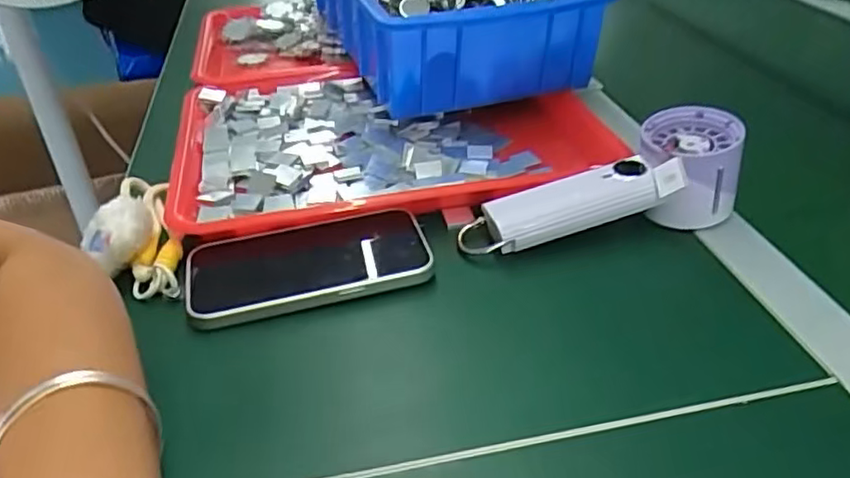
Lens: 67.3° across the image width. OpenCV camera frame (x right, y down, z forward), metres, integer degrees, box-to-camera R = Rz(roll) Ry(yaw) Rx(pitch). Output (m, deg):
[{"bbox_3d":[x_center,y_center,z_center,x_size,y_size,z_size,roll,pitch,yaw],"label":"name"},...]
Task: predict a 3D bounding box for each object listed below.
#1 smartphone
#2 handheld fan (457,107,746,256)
[{"bbox_3d":[-0.074,0.016,0.403,0.147,0.017,0.069,-10,37,-13],"label":"smartphone"},{"bbox_3d":[0.119,-0.028,0.432,0.198,0.058,0.063,-17,38,-3],"label":"handheld fan"}]

